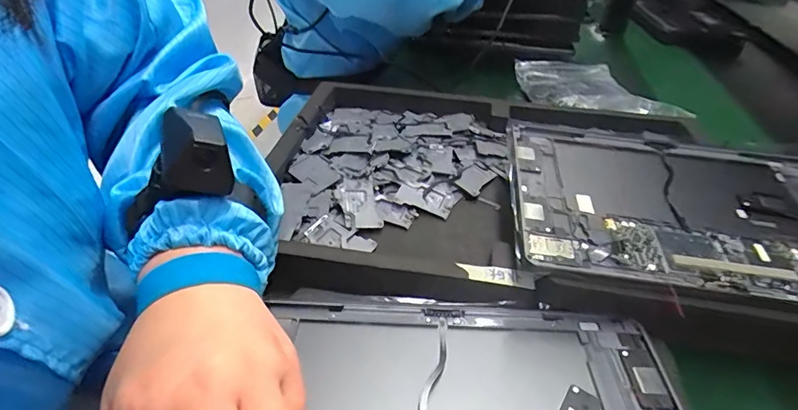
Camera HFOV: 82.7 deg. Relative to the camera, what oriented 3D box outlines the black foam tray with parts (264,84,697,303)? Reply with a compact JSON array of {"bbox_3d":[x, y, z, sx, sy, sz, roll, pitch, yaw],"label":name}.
[{"bbox_3d":[-0.002,-0.038,0.416,0.211,0.034,0.305,6,40,-2],"label":"black foam tray with parts"}]

